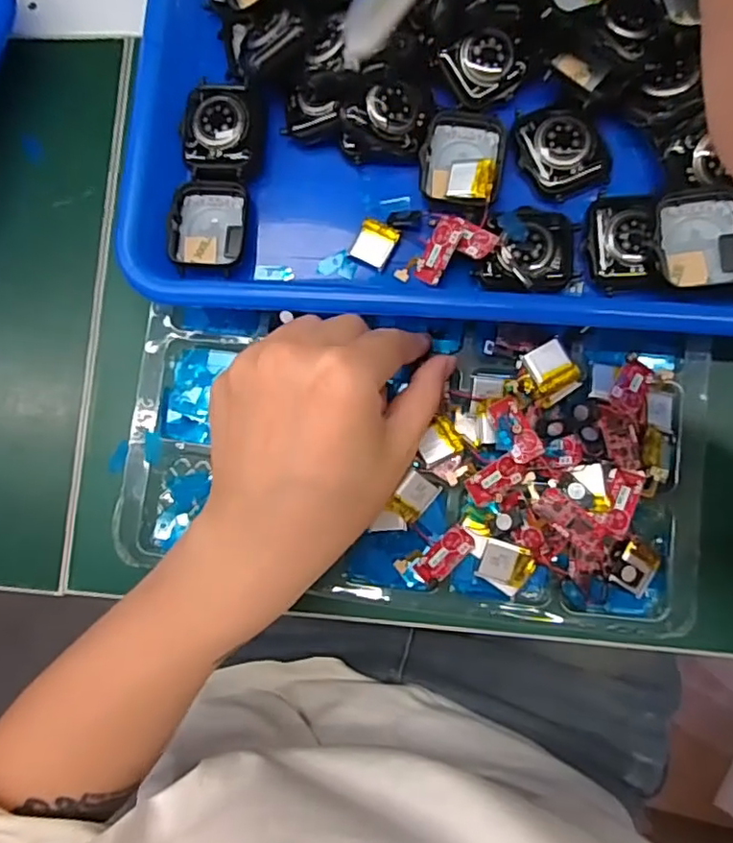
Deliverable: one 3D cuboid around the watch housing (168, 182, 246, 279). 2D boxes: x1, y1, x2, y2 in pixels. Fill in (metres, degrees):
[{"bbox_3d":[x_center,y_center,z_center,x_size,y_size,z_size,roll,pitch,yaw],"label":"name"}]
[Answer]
[{"bbox_3d":[-0.073,-0.090,0.285,0.036,0.012,0.044,-2,83,5],"label":"watch housing"}]

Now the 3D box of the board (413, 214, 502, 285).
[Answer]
[{"bbox_3d":[0.040,-0.075,0.269,0.032,0.006,0.030,18,94,23],"label":"board"}]

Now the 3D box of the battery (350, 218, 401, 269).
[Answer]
[{"bbox_3d":[0.004,-0.082,0.281,0.018,0.005,0.020,28,86,8],"label":"battery"}]

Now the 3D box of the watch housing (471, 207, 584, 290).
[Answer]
[{"bbox_3d":[0.073,-0.076,0.269,0.042,0.011,0.035,7,83,6],"label":"watch housing"}]

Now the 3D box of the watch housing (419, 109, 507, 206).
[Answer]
[{"bbox_3d":[0.044,-0.121,0.277,0.037,0.007,0.044,7,83,6],"label":"watch housing"}]

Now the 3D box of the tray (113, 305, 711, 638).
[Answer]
[{"bbox_3d":[0.018,0.015,0.278,0.258,0.024,0.130,5,83,7],"label":"tray"}]

